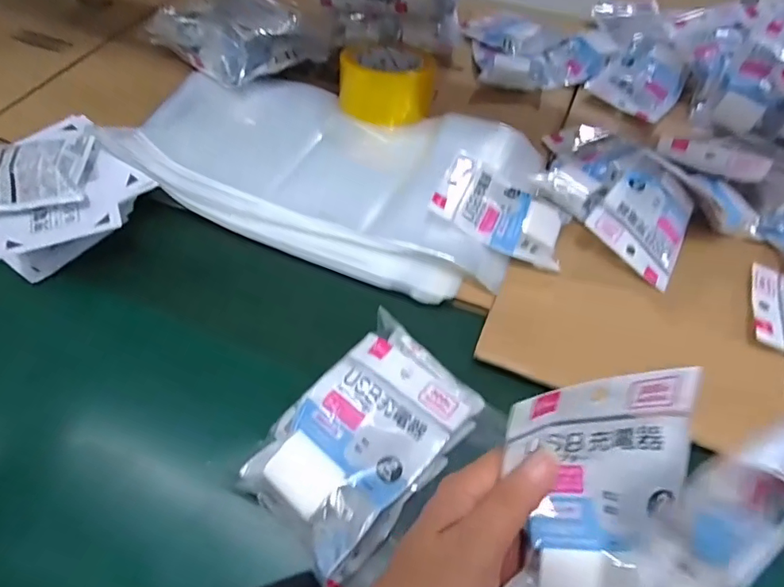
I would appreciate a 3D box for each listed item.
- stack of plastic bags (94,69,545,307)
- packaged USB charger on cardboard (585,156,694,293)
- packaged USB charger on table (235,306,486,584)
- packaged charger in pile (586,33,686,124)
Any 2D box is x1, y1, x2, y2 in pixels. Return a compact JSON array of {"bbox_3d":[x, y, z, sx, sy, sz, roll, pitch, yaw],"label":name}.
[{"bbox_3d":[-0.062,-0.146,0.544,0.424,0.038,0.254,21,55,14],"label":"stack of plastic bags"},{"bbox_3d":[0.249,-0.073,0.494,0.096,0.015,0.111,45,73,0],"label":"packaged USB charger on cardboard"},{"bbox_3d":[-0.017,0.096,0.347,0.104,0.038,0.149,37,60,23],"label":"packaged USB charger on table"},{"bbox_3d":[0.322,-0.274,0.650,0.115,0.019,0.096,-44,72,-9],"label":"packaged charger in pile"}]

